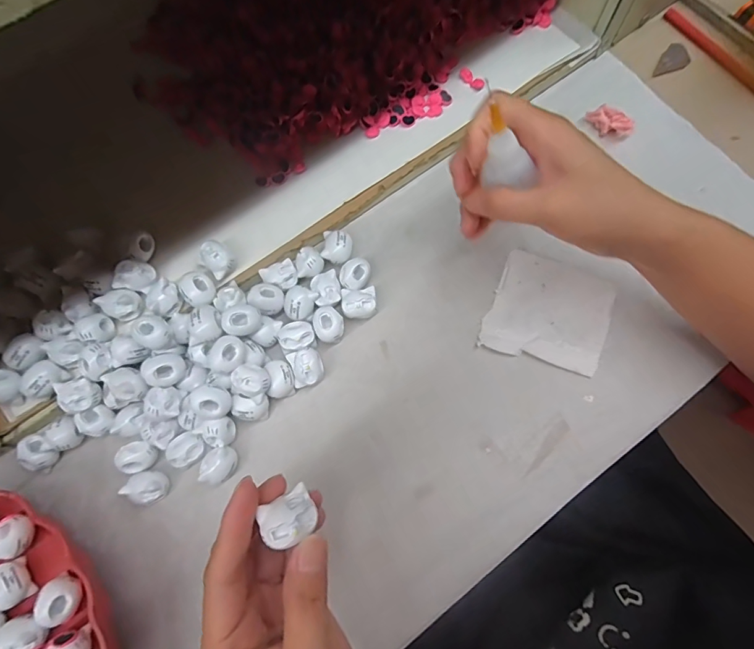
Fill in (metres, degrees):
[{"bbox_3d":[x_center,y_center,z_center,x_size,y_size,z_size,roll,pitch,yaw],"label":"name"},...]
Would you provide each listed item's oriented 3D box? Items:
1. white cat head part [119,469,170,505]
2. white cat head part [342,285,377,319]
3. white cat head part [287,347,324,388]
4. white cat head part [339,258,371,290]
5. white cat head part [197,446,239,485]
[{"bbox_3d":[-0.150,0.106,0.280,0.022,0.019,0.020,-1,74,2],"label":"white cat head part"},{"bbox_3d":[-0.013,-0.014,0.313,0.024,0.019,0.022,-6,74,1],"label":"white cat head part"},{"bbox_3d":[-0.048,0.030,0.299,0.022,0.019,0.025,-16,74,-2],"label":"white cat head part"},{"bbox_3d":[-0.016,-0.036,0.316,0.021,0.020,0.024,19,76,7],"label":"white cat head part"},{"bbox_3d":[-0.104,0.093,0.284,0.021,0.020,0.021,-15,74,-2],"label":"white cat head part"}]

